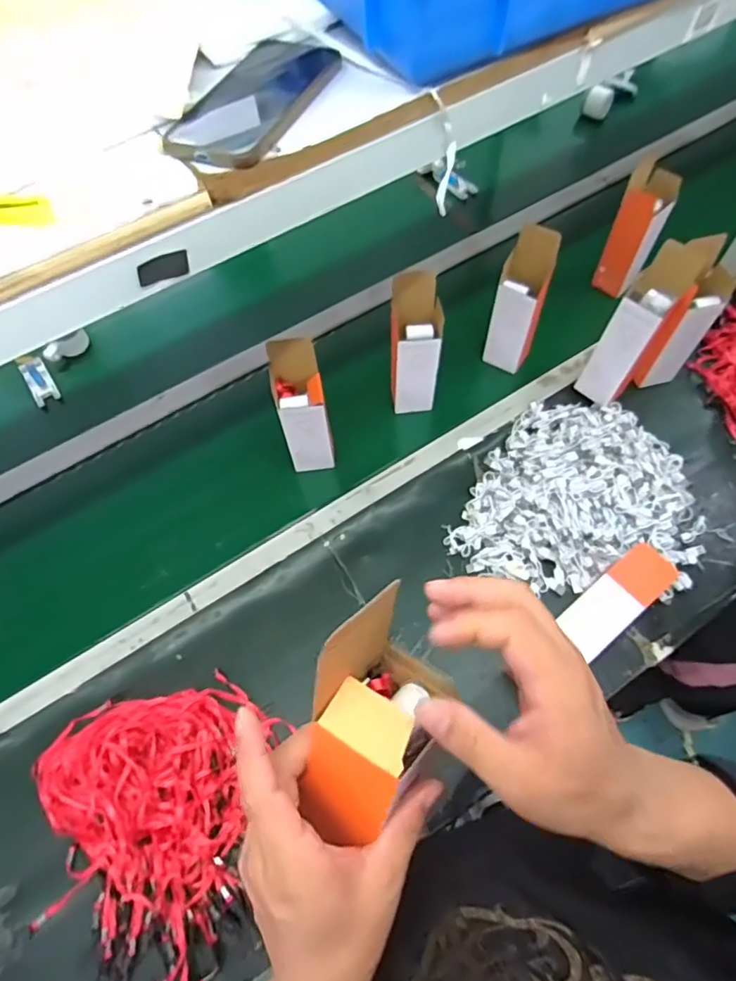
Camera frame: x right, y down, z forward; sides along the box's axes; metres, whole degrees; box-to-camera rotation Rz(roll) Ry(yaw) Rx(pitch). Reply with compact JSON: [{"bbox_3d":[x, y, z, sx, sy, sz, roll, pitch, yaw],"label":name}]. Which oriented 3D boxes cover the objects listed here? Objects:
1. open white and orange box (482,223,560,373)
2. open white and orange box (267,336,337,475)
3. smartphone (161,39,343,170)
[{"bbox_3d":[0.242,-0.292,0.906,0.073,0.244,0.076,15,64,12],"label":"open white and orange box"},{"bbox_3d":[-0.093,-0.114,0.824,0.070,0.217,0.074,-11,62,-2],"label":"open white and orange box"},{"bbox_3d":[-0.081,-0.303,0.431,0.080,0.013,0.168,19,65,12],"label":"smartphone"}]

